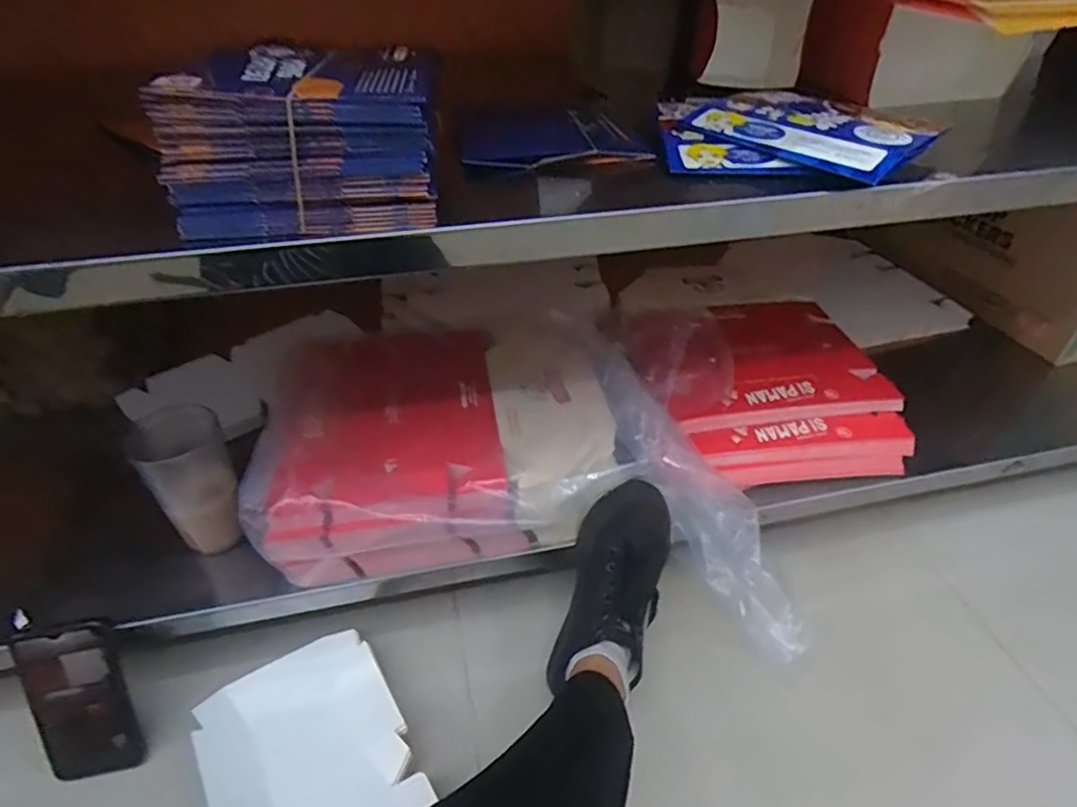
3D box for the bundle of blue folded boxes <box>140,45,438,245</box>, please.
[{"bbox_3d":[-0.170,-0.186,0.436,0.178,0.093,0.141,-10,40,-12],"label":"bundle of blue folded boxes"}]

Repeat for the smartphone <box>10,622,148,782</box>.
[{"bbox_3d":[-0.454,0.295,0.613,0.091,0.171,0.016,-9,17,-7],"label":"smartphone"}]

